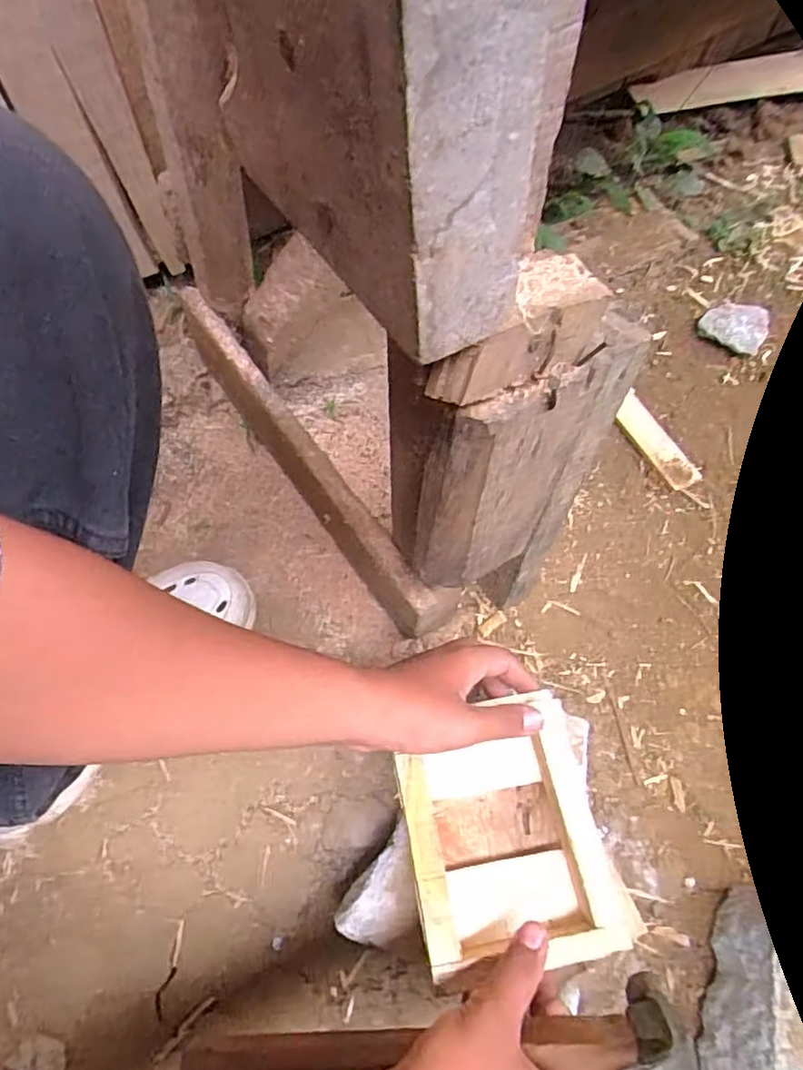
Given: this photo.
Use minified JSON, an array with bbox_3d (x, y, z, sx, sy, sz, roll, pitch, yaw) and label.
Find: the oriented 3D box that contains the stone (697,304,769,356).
[{"bbox_3d":[0.411,-0.256,0.772,0.073,0.031,0.062,16,69,7],"label":"stone"}]

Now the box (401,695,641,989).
[{"bbox_3d":[0.070,0.200,0.416,0.129,0.046,0.150,-11,69,-4],"label":"box"}]

